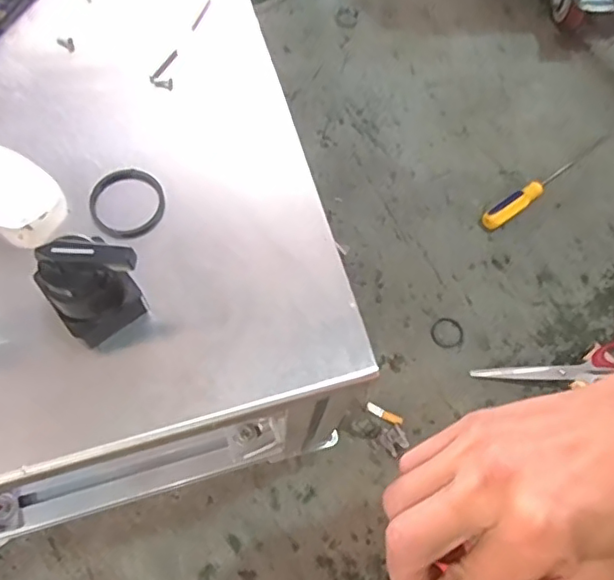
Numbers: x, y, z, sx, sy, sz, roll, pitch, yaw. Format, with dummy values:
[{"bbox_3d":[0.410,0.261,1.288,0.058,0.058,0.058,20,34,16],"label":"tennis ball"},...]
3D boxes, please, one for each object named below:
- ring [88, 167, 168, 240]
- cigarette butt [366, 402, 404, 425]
[{"bbox_3d":[-0.084,-0.042,0.268,0.034,0.005,0.031,0,67,-1],"label":"ring"},{"bbox_3d":[0.080,0.127,0.593,0.039,0.010,0.010,26,69,10],"label":"cigarette butt"}]

